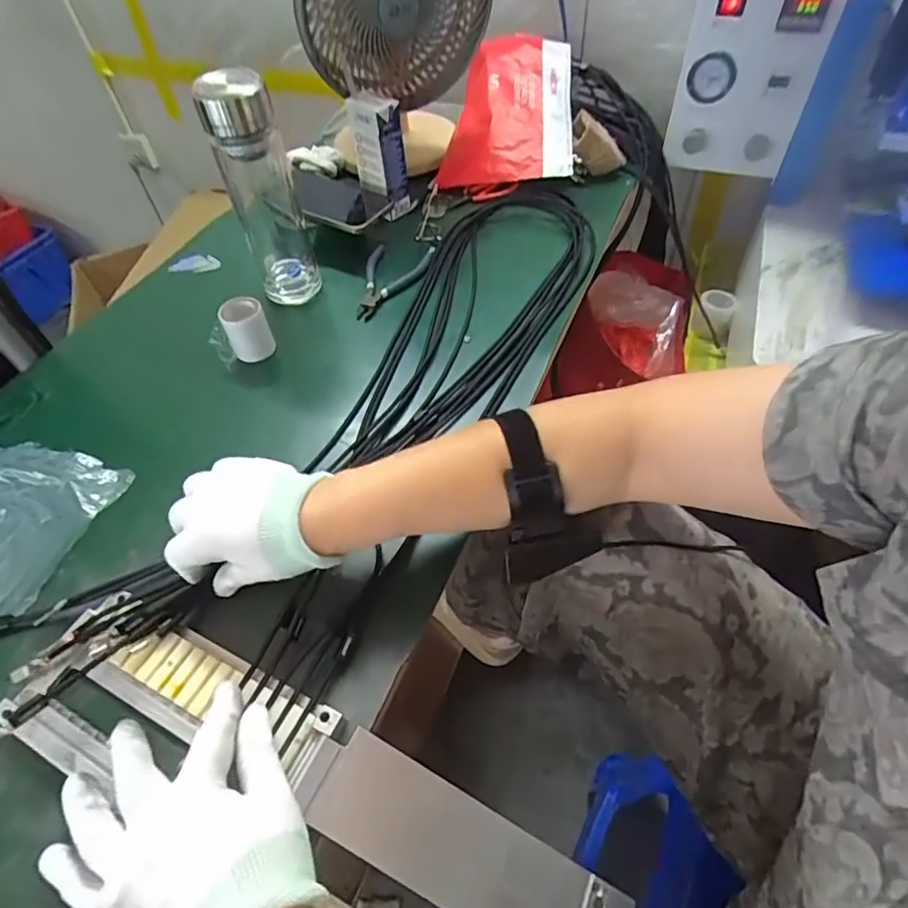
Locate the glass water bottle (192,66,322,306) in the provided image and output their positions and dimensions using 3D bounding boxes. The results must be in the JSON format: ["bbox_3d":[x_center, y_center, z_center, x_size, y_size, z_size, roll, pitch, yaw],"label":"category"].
[{"bbox_3d":[-0.199,-0.271,0.566,0.063,0.218,0.073,-18,53,-10],"label":"glass water bottle"}]

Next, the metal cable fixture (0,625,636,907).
[{"bbox_3d":[-0.088,0.211,0.324,0.397,0.046,0.098,25,57,7],"label":"metal cable fixture"}]

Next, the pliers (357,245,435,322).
[{"bbox_3d":[-0.072,-0.205,0.624,0.066,0.025,0.134,9,53,11],"label":"pliers"}]

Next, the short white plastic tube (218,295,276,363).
[{"bbox_3d":[-0.208,-0.124,0.552,0.041,0.060,0.035,-21,53,-12],"label":"short white plastic tube"}]

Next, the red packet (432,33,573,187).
[{"bbox_3d":[0.073,-0.482,0.770,0.183,0.051,0.228,-2,75,17],"label":"red packet"}]

